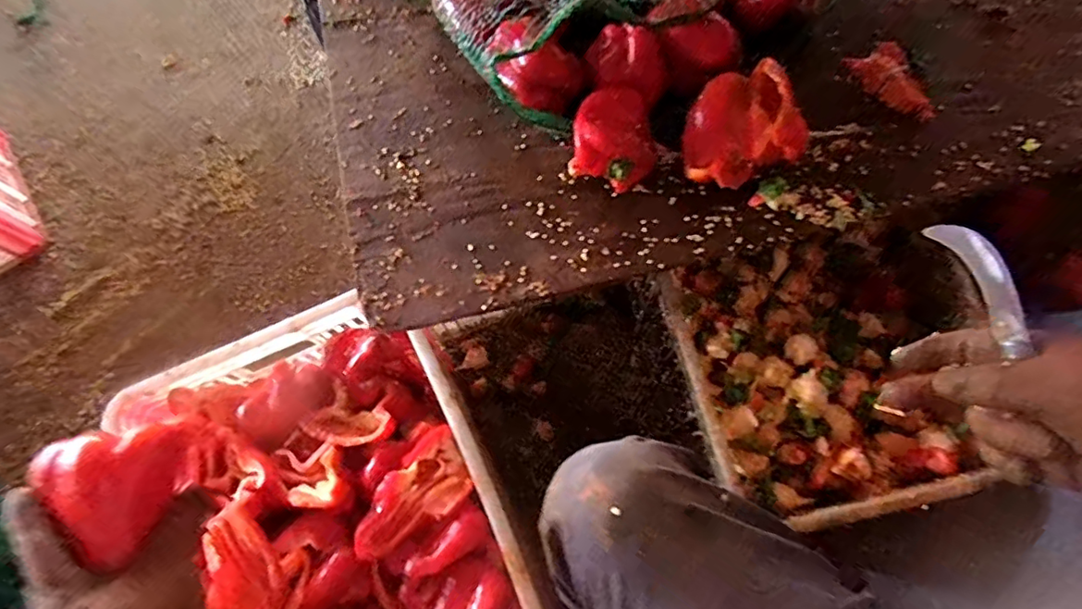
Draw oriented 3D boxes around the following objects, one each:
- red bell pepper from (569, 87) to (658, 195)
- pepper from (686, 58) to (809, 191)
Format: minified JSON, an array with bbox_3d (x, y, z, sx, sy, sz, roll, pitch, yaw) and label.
[{"bbox_3d":[0.083,-0.180,0.585,0.086,0.081,0.084,0,67,1],"label":"red bell pepper"},{"bbox_3d":[0.211,-0.185,0.590,0.116,0.077,0.116,-1,68,2],"label":"pepper"}]

